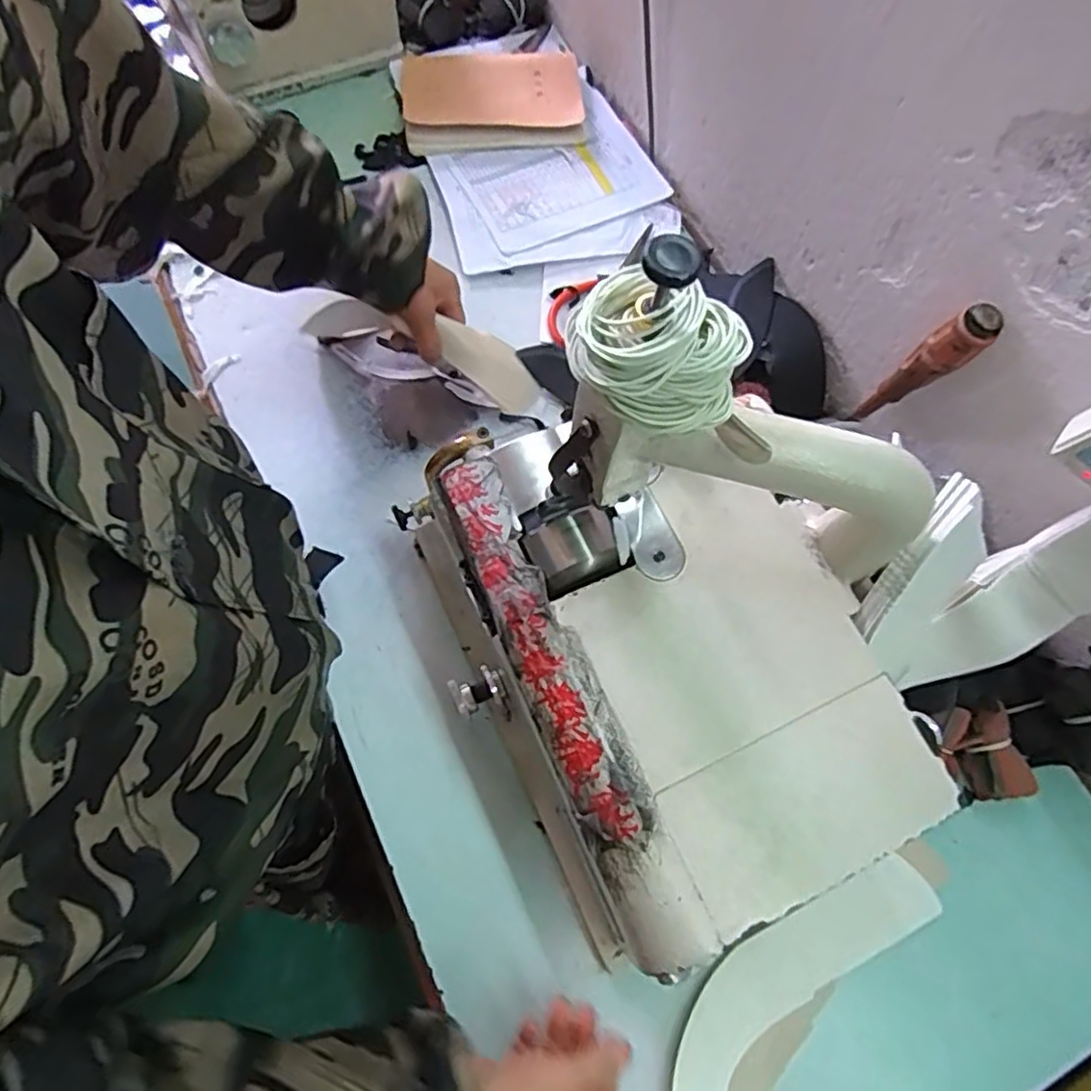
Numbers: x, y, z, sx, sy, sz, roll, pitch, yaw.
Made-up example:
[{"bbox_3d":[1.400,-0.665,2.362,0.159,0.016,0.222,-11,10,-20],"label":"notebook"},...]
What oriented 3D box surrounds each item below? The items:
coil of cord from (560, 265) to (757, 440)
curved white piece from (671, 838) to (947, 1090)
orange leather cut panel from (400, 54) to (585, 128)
[{"bbox_3d":[0.049,-0.089,0.296,0.078,0.046,0.058,10,70,-1],"label":"coil of cord"},{"bbox_3d":[0.194,0.354,0.482,0.192,0.015,0.262,8,70,2],"label":"curved white piece"},{"bbox_3d":[-0.065,-0.536,0.790,0.212,0.023,0.117,5,70,-3],"label":"orange leather cut panel"}]

